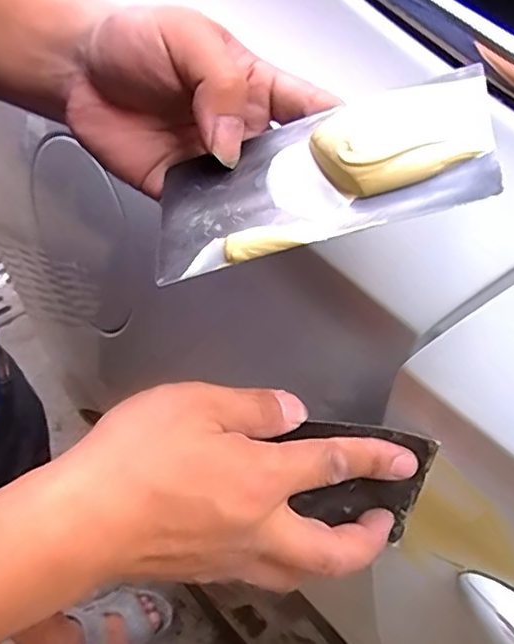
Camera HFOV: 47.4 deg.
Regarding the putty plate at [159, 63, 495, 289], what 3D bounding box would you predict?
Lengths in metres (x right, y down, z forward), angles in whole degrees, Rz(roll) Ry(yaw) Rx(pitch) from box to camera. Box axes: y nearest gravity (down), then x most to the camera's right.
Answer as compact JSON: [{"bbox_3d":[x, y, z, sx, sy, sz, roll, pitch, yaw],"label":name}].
[{"bbox_3d":[0.021,-0.061,0.228,0.131,0.015,0.074,-15,52,15],"label":"putty plate"}]

